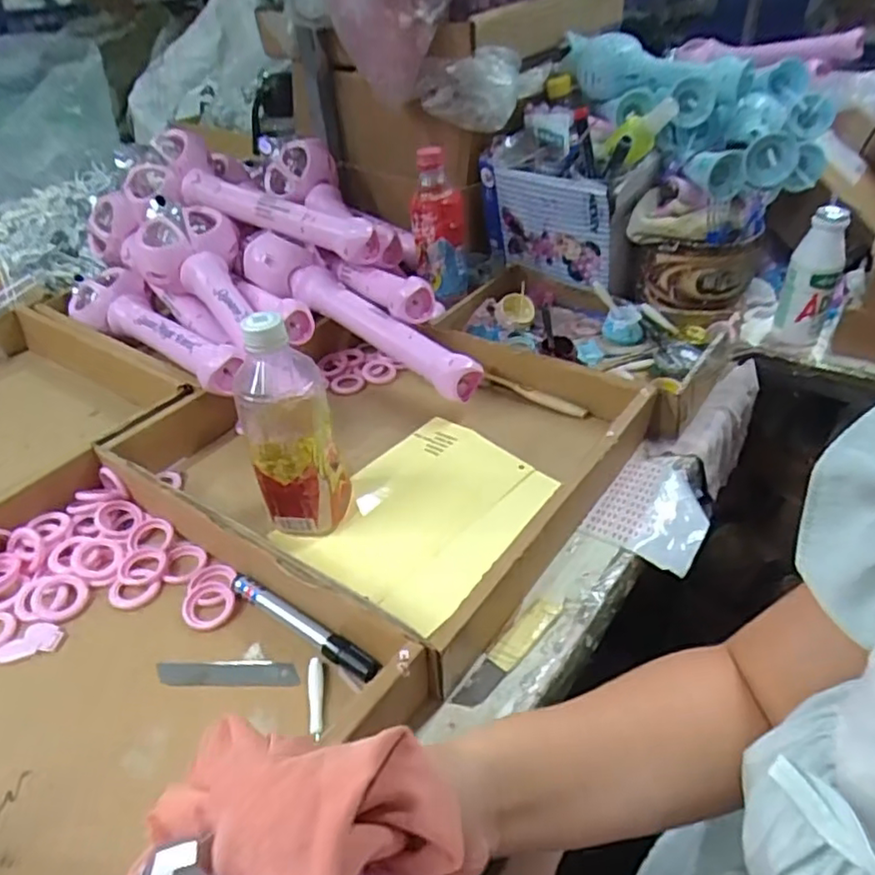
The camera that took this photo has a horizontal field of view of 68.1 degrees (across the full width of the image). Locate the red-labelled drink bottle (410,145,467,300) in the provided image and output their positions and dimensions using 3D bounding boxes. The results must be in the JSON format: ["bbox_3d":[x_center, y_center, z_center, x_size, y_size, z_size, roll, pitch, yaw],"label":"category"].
[{"bbox_3d":[0.003,-0.247,0.755,0.063,0.161,0.055,1,38,5],"label":"red-labelled drink bottle"}]

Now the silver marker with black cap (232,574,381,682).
[{"bbox_3d":[-0.096,0.132,0.456,0.140,0.018,0.015,24,46,28],"label":"silver marker with black cap"}]

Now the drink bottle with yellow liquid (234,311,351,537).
[{"bbox_3d":[-0.111,-0.004,0.497,0.068,0.180,0.056,-15,41,-15],"label":"drink bottle with yellow liquid"}]

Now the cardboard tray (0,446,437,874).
[{"bbox_3d":[-0.253,0.169,0.396,0.381,0.059,0.342,25,47,30],"label":"cardboard tray"}]

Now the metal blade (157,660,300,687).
[{"bbox_3d":[-0.143,0.161,0.444,0.098,0.004,0.020,0,35,4],"label":"metal blade"}]

